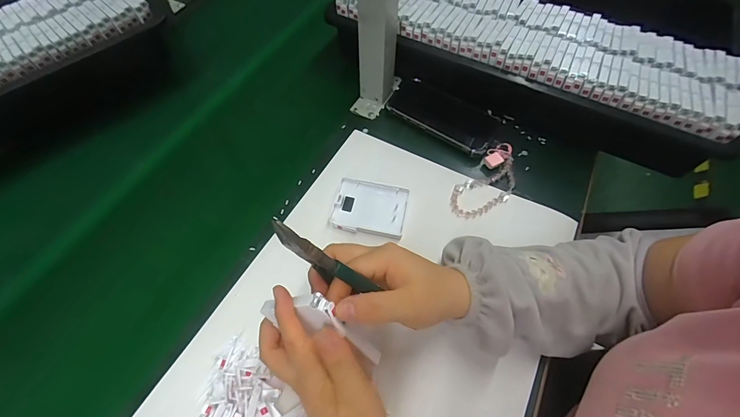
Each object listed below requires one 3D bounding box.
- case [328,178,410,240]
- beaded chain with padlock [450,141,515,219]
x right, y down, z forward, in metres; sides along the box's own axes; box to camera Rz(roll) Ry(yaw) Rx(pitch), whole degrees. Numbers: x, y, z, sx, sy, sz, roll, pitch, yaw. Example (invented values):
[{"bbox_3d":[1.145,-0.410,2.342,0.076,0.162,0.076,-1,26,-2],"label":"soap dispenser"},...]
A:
[{"bbox_3d":[0.000,0.000,0.437,0.085,0.013,0.069,10,59,6],"label":"case"},{"bbox_3d":[0.151,-0.034,0.454,0.057,0.013,0.126,37,65,19],"label":"beaded chain with padlock"}]

